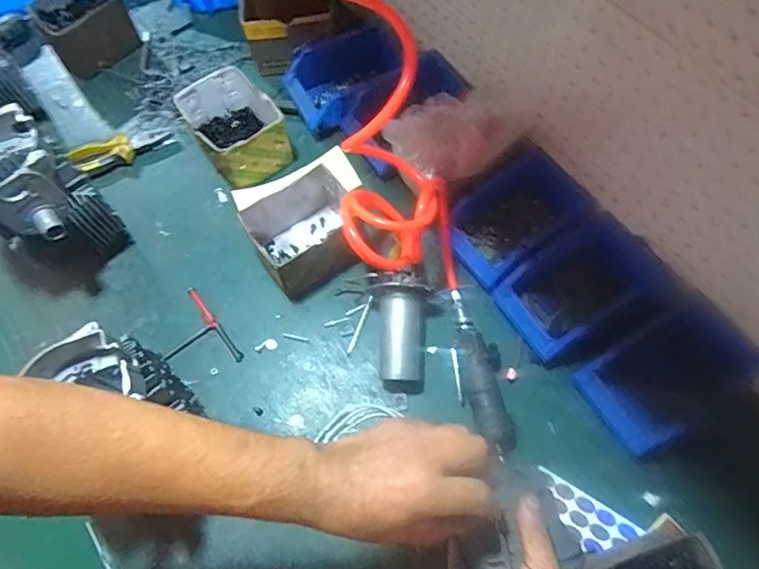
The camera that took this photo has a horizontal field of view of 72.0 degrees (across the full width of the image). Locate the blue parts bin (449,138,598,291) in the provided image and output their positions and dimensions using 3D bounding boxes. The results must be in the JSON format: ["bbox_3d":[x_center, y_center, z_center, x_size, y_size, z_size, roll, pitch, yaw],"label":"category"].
[{"bbox_3d":[0.183,-0.091,0.715,0.169,0.120,0.131,-34,70,-14],"label":"blue parts bin"}]

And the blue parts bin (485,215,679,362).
[{"bbox_3d":[0.259,-0.001,0.680,0.184,0.070,0.123,-27,69,-11],"label":"blue parts bin"}]

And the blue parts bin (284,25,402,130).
[{"bbox_3d":[-0.051,-0.327,0.828,0.173,0.085,0.126,-27,69,-11],"label":"blue parts bin"}]

